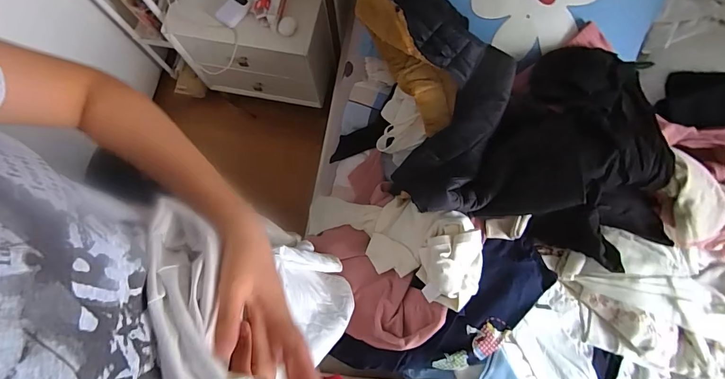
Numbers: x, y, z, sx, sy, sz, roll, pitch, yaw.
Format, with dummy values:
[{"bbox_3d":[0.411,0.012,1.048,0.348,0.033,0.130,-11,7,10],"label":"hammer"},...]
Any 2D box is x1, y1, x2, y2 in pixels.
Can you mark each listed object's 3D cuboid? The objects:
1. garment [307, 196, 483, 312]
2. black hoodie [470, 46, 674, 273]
[{"bbox_3d":[0.042,0.095,0.832,0.457,0.083,0.174,18,75,39],"label":"garment"},{"bbox_3d":[0.480,-0.050,0.763,0.419,0.176,0.365,22,78,7],"label":"black hoodie"}]

